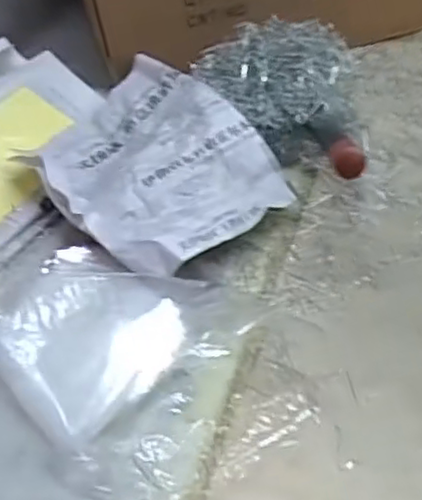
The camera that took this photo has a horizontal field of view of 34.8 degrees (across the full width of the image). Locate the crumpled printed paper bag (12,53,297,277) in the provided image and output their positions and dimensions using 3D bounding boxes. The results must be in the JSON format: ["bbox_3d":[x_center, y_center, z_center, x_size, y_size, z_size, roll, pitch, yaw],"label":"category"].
[{"bbox_3d":[-0.062,-0.090,0.664,0.192,0.062,0.270,-29,45,-20],"label":"crumpled printed paper bag"}]

